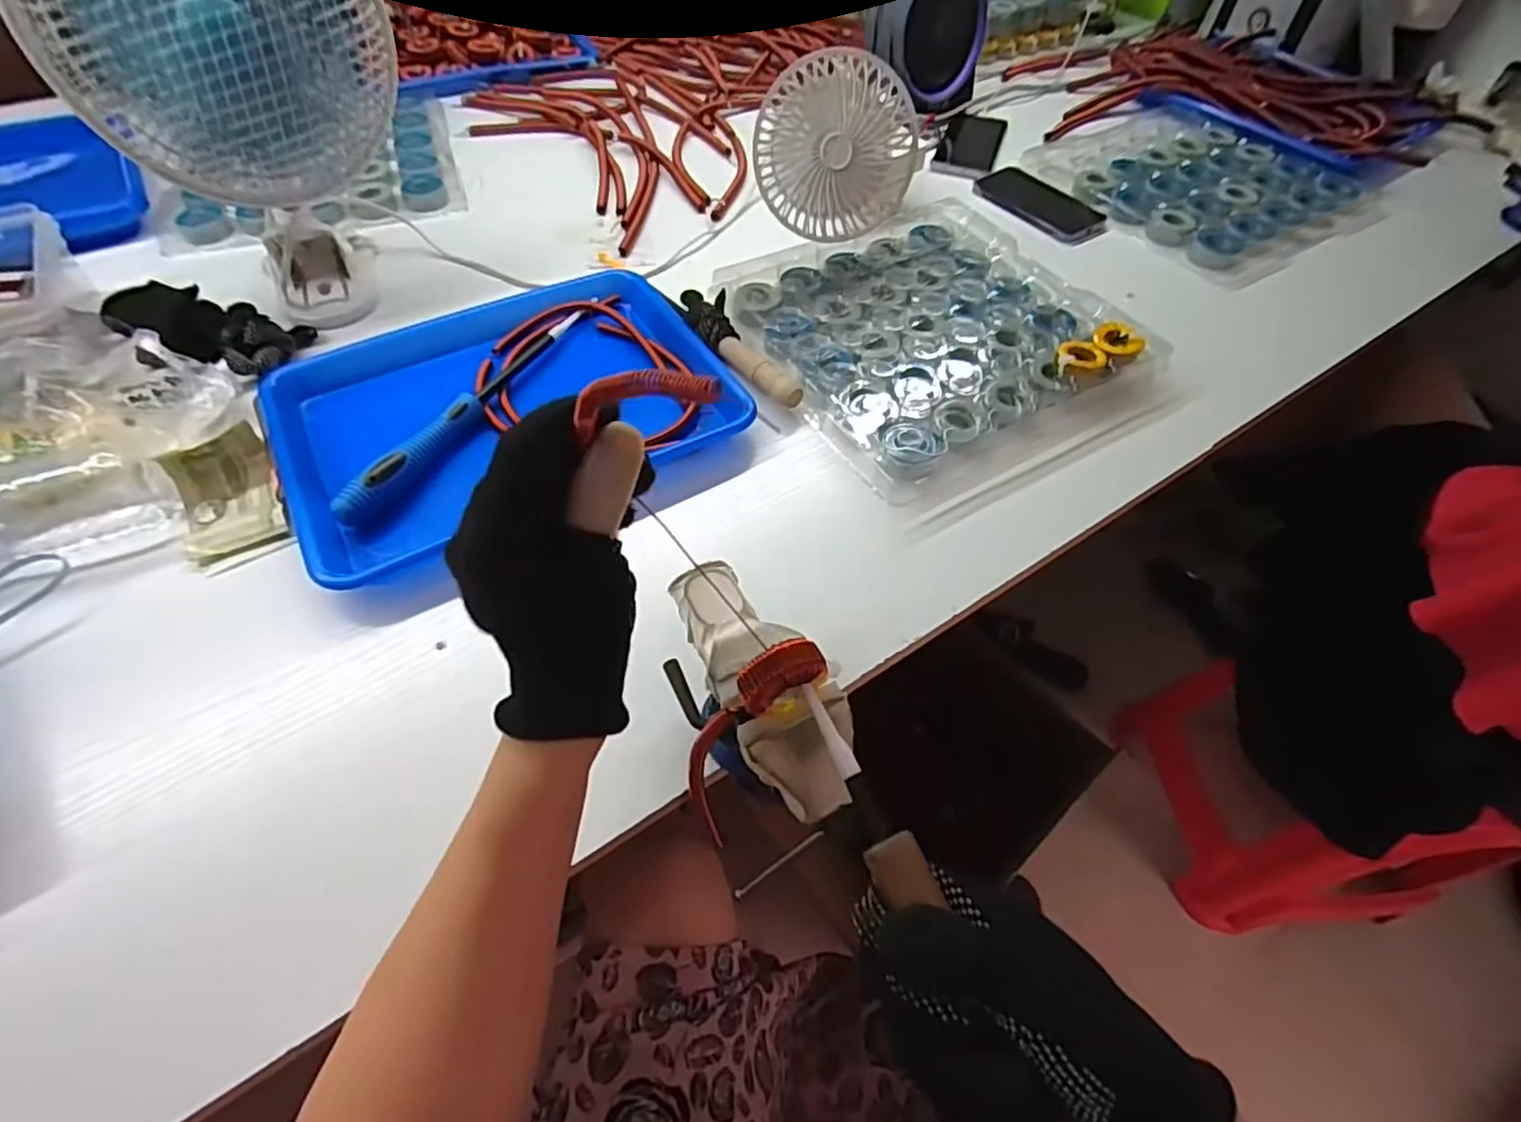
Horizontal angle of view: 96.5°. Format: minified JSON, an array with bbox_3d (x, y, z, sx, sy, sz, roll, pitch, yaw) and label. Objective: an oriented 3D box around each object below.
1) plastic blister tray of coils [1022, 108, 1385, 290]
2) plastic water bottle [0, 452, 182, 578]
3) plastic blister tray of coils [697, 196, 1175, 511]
[{"bbox_3d":[0.523,-0.458,0.814,0.290,0.024,0.315,-27,60,-21],"label":"plastic blister tray of coils"},{"bbox_3d":[-0.521,-0.025,0.439,0.219,0.053,0.072,-15,57,-13],"label":"plastic water bottle"},{"bbox_3d":[0.150,-0.214,0.607,0.290,0.031,0.295,-24,59,-19],"label":"plastic blister tray of coils"}]

